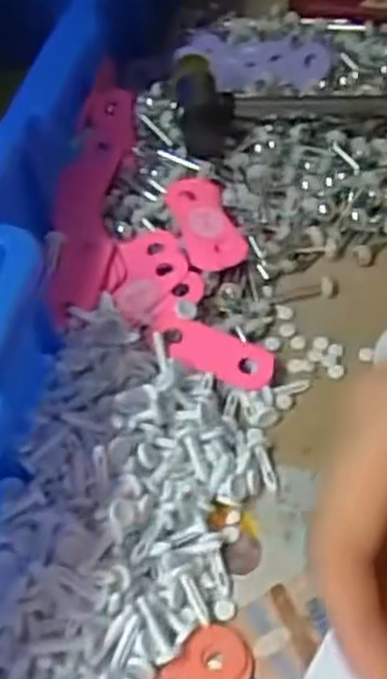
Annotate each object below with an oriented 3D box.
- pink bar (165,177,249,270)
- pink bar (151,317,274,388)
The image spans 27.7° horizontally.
[{"bbox_3d":[0.006,-0.060,0.402,0.031,0.005,0.059,-13,61,-12],"label":"pink bar"},{"bbox_3d":[0.008,0.006,0.362,0.058,0.004,0.025,21,57,5],"label":"pink bar"}]

